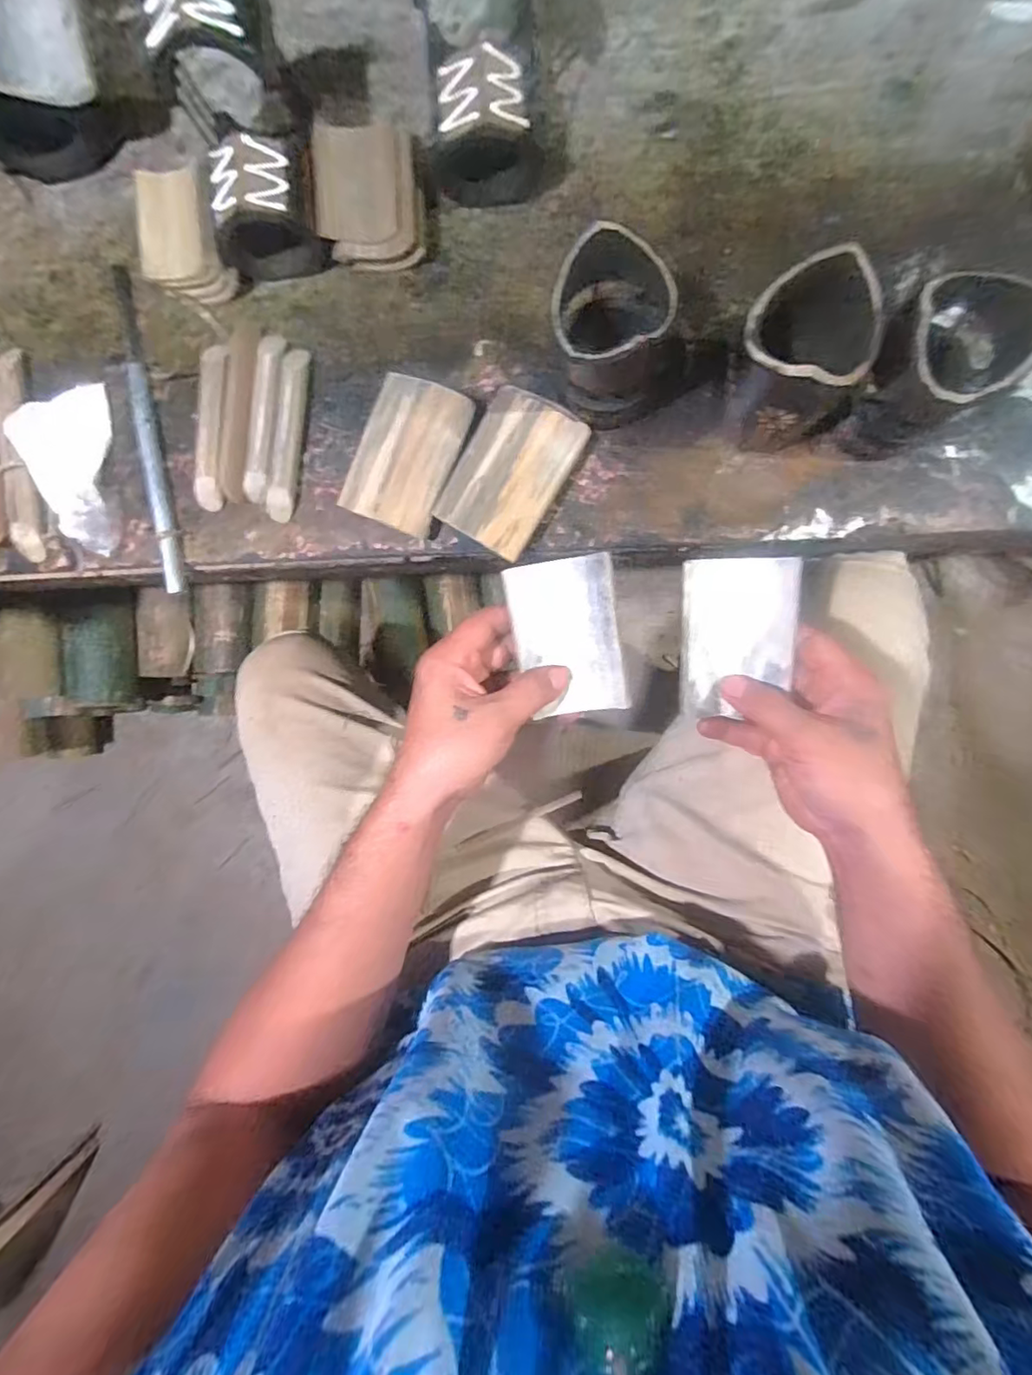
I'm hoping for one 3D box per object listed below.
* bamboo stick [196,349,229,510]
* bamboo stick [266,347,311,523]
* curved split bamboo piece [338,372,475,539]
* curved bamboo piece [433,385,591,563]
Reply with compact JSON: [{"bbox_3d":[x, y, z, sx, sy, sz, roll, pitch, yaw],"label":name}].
[{"bbox_3d":[-0.218,-0.187,0.408,0.020,0.011,0.114,5,91,6],"label":"bamboo stick"},{"bbox_3d":[-0.161,-0.180,0.406,0.018,0.013,0.119,7,95,6],"label":"bamboo stick"},{"bbox_3d":[-0.073,-0.160,0.396,0.063,0.026,0.097,25,93,5],"label":"curved split bamboo piece"},{"bbox_3d":[-0.003,-0.146,0.394,0.067,0.027,0.100,31,93,5],"label":"curved bamboo piece"}]

